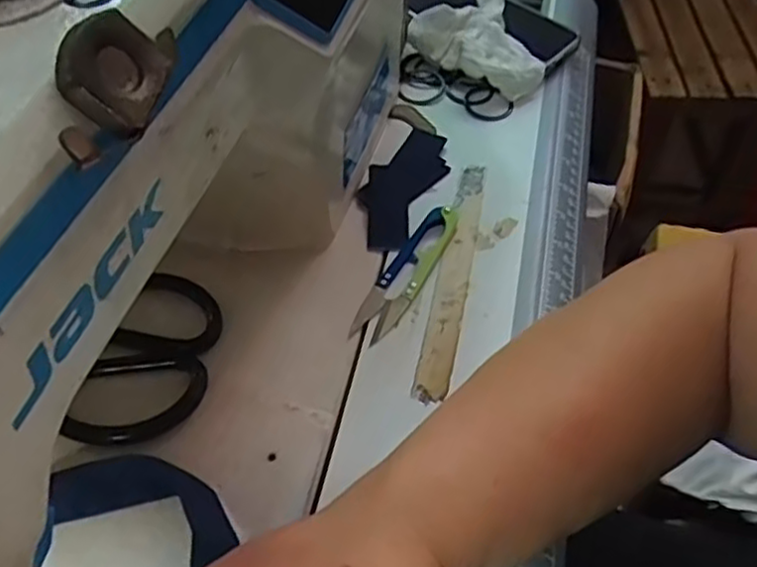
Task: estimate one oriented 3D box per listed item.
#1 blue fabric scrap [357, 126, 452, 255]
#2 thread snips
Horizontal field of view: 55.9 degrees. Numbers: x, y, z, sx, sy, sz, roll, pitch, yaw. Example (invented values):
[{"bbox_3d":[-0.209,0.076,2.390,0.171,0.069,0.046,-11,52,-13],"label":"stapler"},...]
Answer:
[{"bbox_3d":[0.015,-0.064,0.454,0.041,0.006,0.105,21,54,14],"label":"blue fabric scrap"},{"bbox_3d":[0.016,-0.009,0.410,0.024,0.010,0.099,24,55,16],"label":"thread snips"}]

